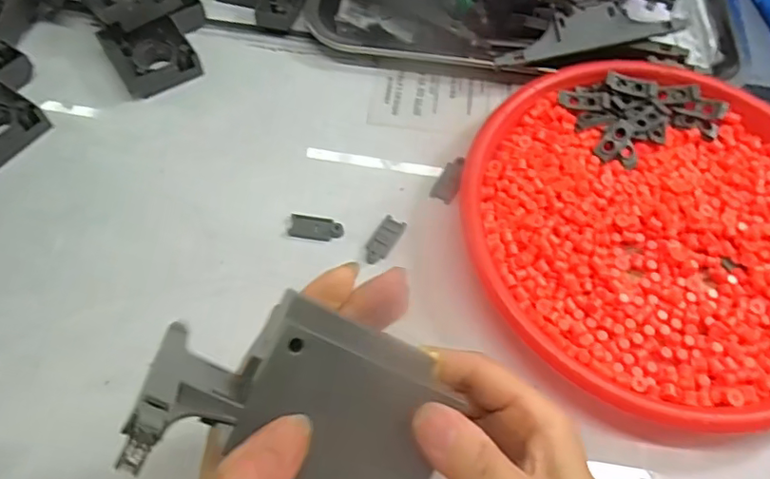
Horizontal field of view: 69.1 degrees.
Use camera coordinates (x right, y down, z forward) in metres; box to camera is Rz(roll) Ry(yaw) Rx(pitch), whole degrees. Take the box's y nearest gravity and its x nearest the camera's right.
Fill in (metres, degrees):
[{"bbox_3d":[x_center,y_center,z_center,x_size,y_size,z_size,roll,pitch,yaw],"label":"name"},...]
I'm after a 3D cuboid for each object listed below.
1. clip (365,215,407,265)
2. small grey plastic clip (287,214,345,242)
[{"bbox_3d":[-0.001,0.000,0.366,0.015,0.006,0.035,30,66,13],"label":"clip"},{"bbox_3d":[-0.045,-0.008,0.369,0.035,0.006,0.016,7,63,2],"label":"small grey plastic clip"}]

